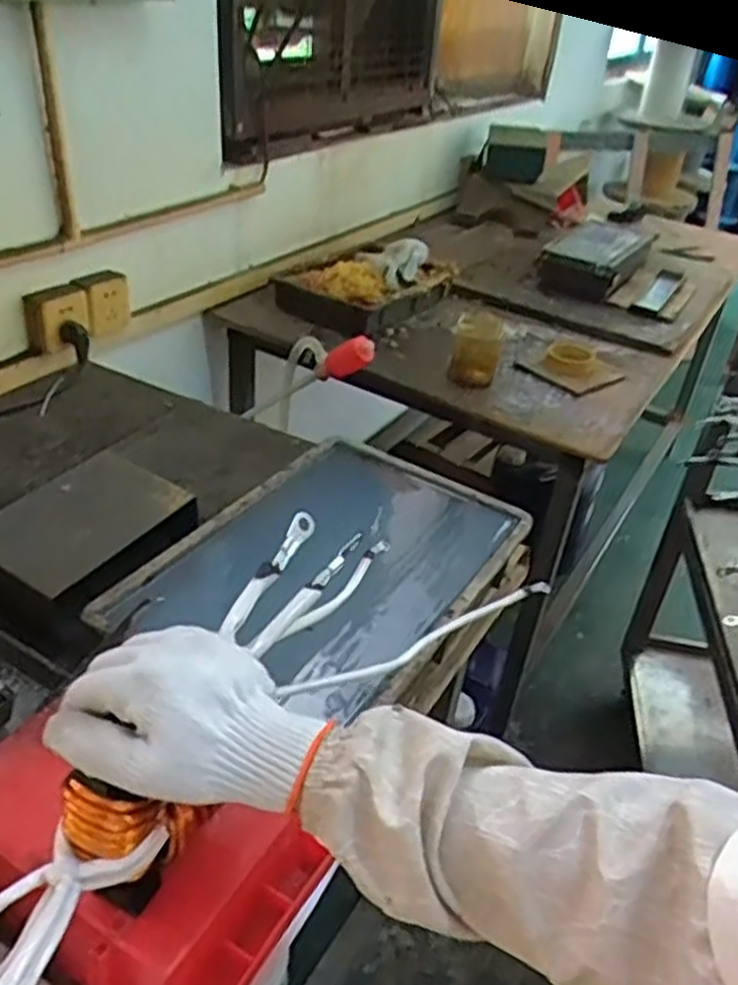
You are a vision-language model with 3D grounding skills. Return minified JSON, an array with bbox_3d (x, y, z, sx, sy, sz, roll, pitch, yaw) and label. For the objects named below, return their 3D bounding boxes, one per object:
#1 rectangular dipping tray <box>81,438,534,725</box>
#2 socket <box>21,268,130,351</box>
[{"bbox_3d":[-0.039,0.098,0.862,0.298,0.097,0.420,21,38,22],"label":"rectangular dipping tray"},{"bbox_3d":[-0.454,-0.290,1.248,0.029,0.089,0.180,26,40,26],"label":"socket"}]

